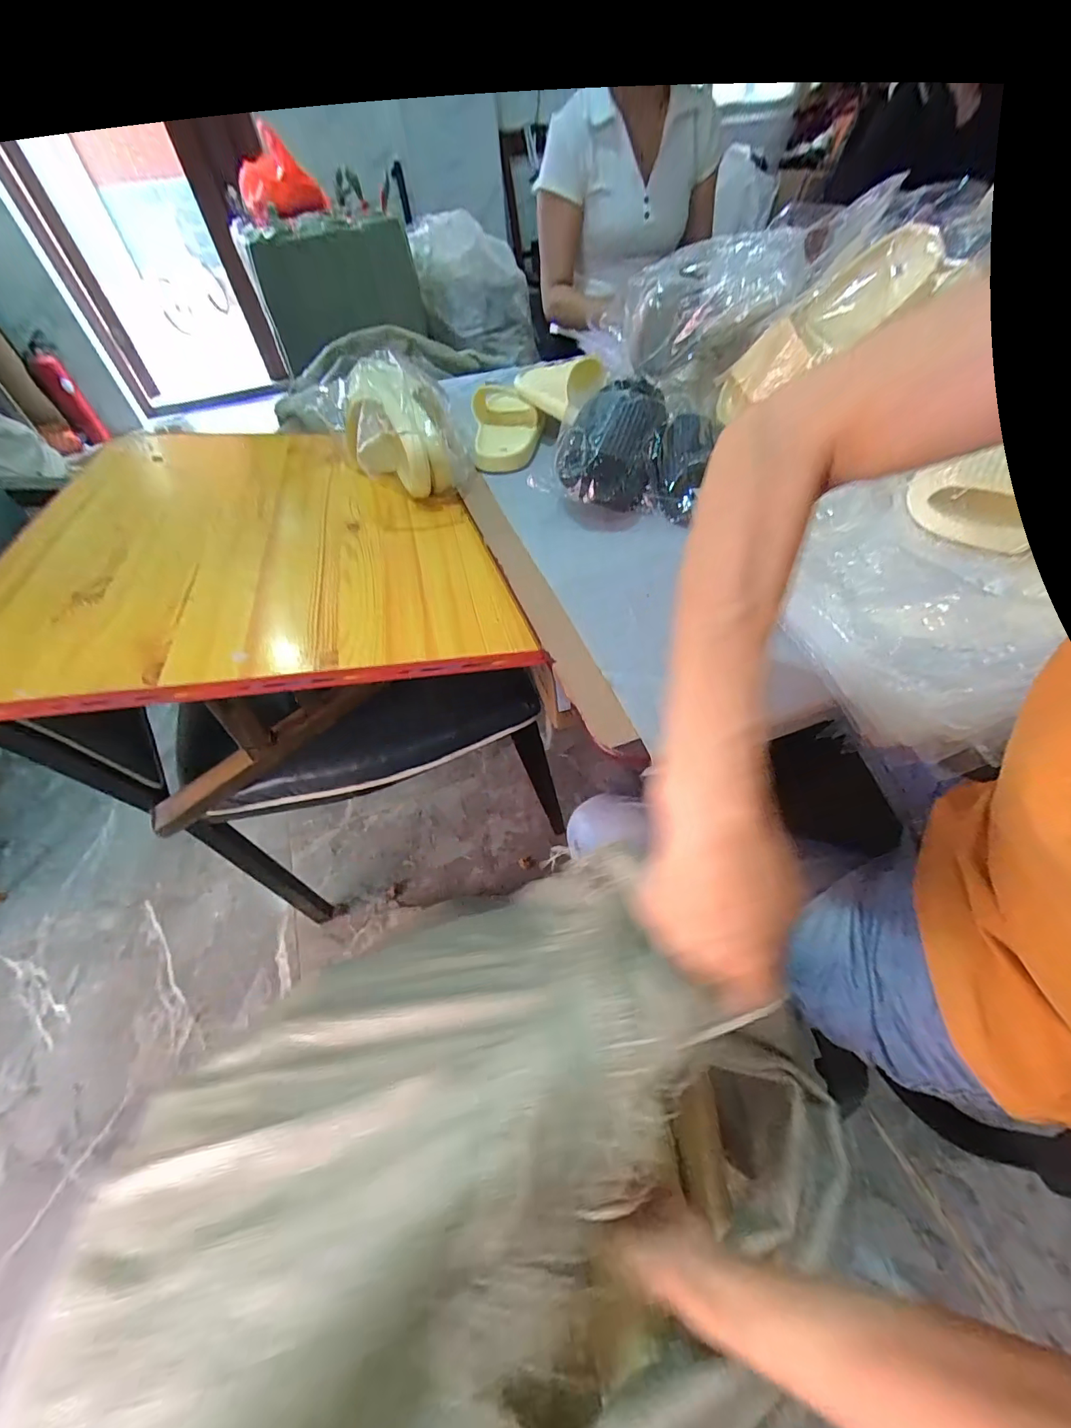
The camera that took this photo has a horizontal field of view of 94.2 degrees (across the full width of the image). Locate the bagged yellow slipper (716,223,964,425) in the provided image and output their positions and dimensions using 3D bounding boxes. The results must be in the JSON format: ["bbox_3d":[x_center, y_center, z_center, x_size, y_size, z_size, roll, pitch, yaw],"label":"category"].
[{"bbox_3d":[0.316,-0.428,0.555,0.232,0.068,0.085,-27,45,29],"label":"bagged yellow slipper"}]

